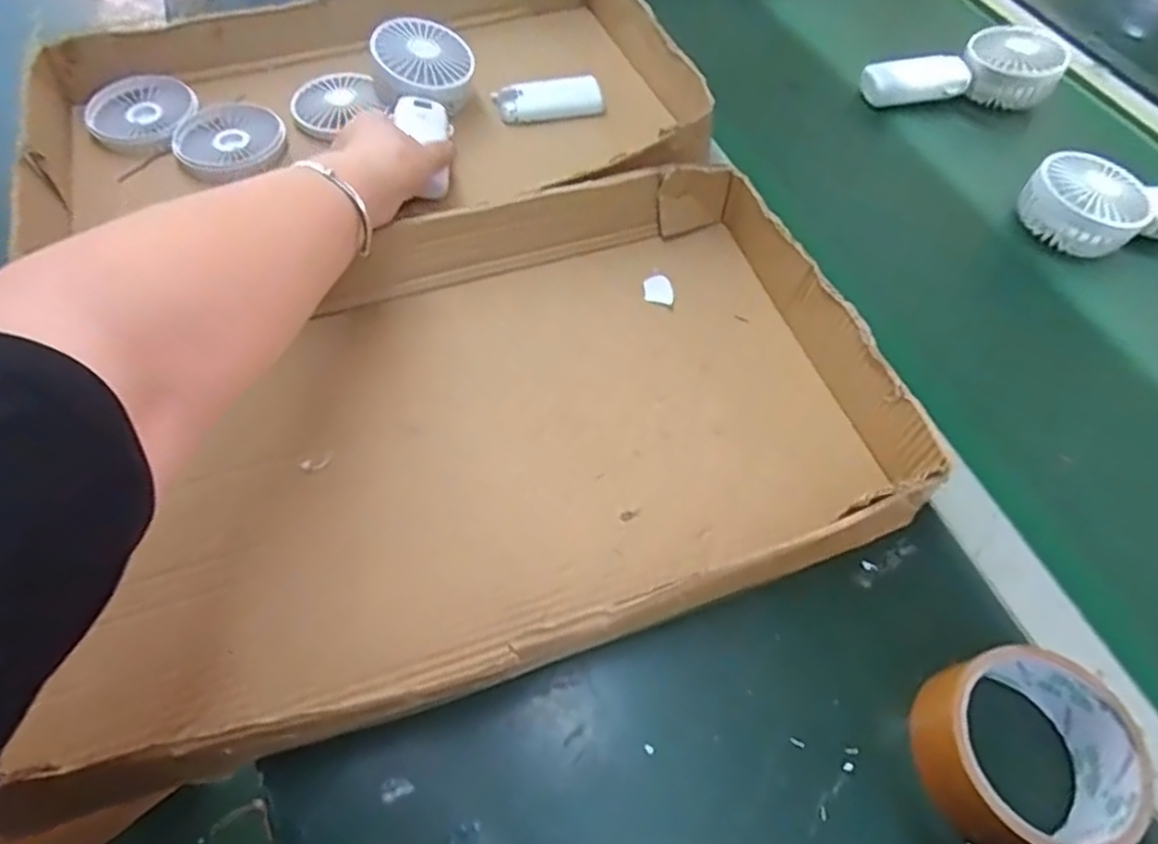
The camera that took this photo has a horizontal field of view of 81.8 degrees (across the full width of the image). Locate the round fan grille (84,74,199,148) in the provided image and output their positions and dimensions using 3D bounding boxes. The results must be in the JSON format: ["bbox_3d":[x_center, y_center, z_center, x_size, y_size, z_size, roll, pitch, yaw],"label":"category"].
[{"bbox_3d":[-0.382,-0.273,0.583,0.084,0.017,0.084,-19,61,-12],"label":"round fan grille"}]

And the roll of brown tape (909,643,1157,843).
[{"bbox_3d":[0.217,0.158,0.325,0.086,0.054,0.083,0,59,-1],"label":"roll of brown tape"}]

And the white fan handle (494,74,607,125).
[{"bbox_3d":[-0.026,-0.294,0.608,0.095,0.017,0.044,-14,60,-9],"label":"white fan handle"}]

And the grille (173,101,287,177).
[{"bbox_3d":[-0.304,-0.247,0.584,0.086,0.021,0.086,0,59,-1],"label":"grille"}]

